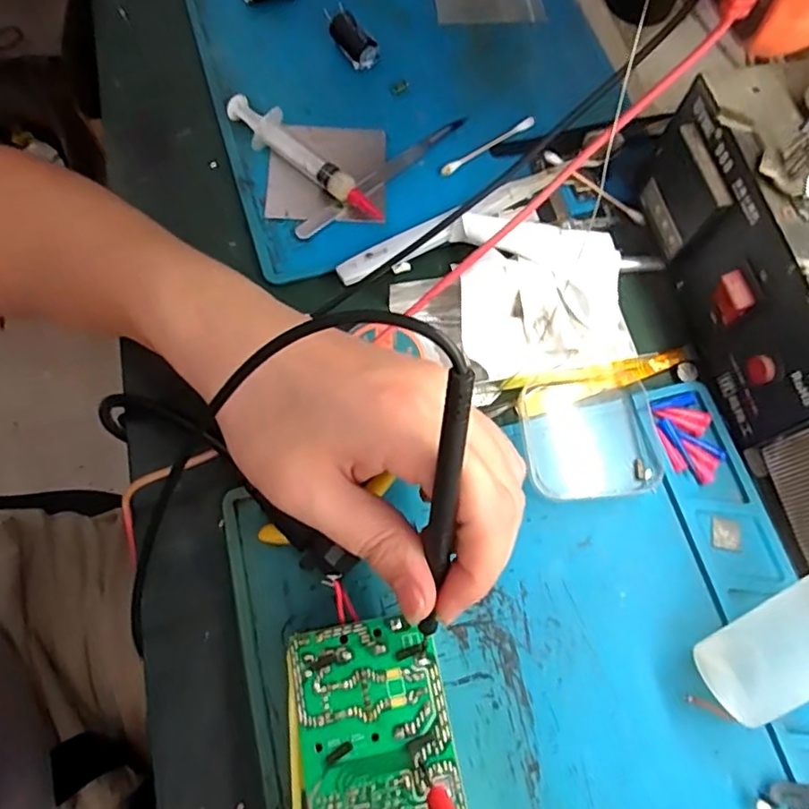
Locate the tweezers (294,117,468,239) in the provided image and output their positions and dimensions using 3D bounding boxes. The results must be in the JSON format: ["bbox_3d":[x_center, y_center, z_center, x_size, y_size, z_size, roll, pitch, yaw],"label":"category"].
[{"bbox_3d":[-0.011,-0.134,0.345,0.130,0.005,0.012,-41,77,-15],"label":"tweezers"}]

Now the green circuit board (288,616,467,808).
[{"bbox_3d":[-0.006,0.151,0.226,0.055,0.027,0.128,-10,71,-6],"label":"green circuit board"}]

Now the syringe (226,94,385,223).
[{"bbox_3d":[-0.057,-0.137,0.336,0.111,0.018,0.018,42,73,12],"label":"syringe"}]

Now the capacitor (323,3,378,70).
[{"bbox_3d":[-0.034,-0.230,0.374,0.016,0.020,0.039,-33,75,-13],"label":"capacitor"}]

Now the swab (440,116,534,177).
[{"bbox_3d":[0.050,-0.155,0.357,0.071,0.004,0.007,-35,75,-14],"label":"swab"}]

